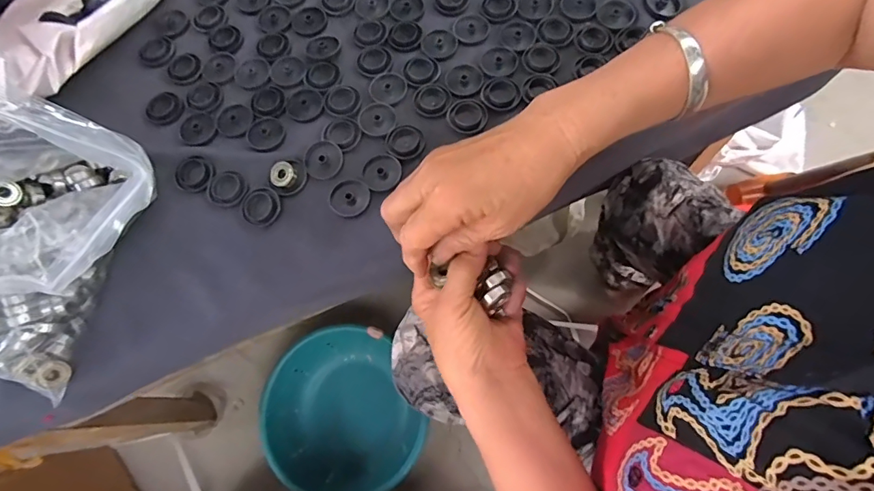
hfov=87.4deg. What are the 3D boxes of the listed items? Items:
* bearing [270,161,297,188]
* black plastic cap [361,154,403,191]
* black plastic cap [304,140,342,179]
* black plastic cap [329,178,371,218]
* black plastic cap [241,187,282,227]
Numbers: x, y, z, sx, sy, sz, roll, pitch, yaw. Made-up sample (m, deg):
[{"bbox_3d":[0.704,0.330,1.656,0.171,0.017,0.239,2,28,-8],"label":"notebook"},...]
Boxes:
[{"bbox_3d":[-0.131,-0.060,0.387,0.023,0.004,0.021,-1,71,2],"label":"bearing"},{"bbox_3d":[-0.047,-0.062,0.387,0.028,0.004,0.033,35,76,13],"label":"black plastic cap"},{"bbox_3d":[-0.097,-0.074,0.392,0.032,0.004,0.035,-1,71,2],"label":"black plastic cap"},{"bbox_3d":[-0.073,-0.040,0.382,0.033,0.006,0.031,-1,71,2],"label":"black plastic cap"},{"bbox_3d":[-0.146,-0.033,0.380,0.030,0.005,0.032,-1,71,2],"label":"black plastic cap"}]

